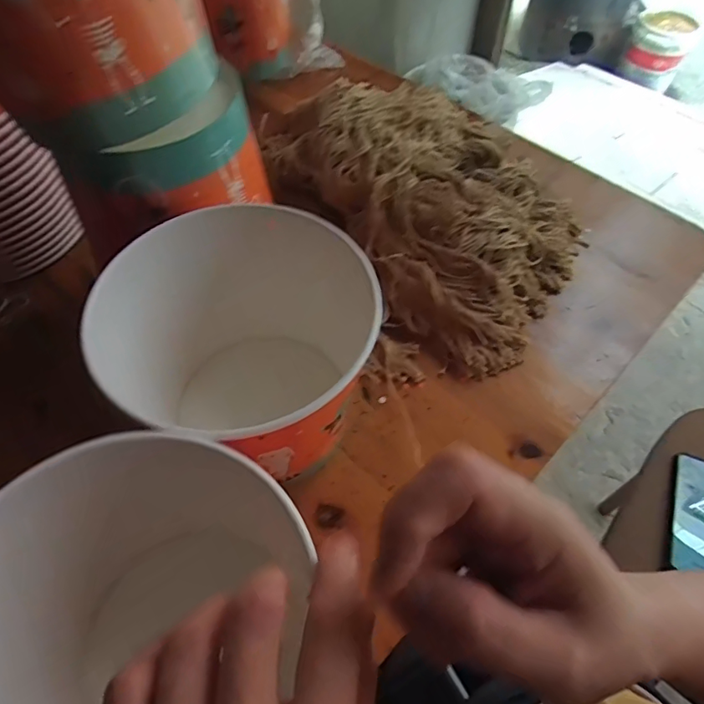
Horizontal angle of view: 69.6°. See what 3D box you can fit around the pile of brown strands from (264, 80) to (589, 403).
[{"bbox_3d":[0.084,-0.159,0.497,0.275,0.082,0.367,-18,58,-13],"label":"pile of brown strands"}]

